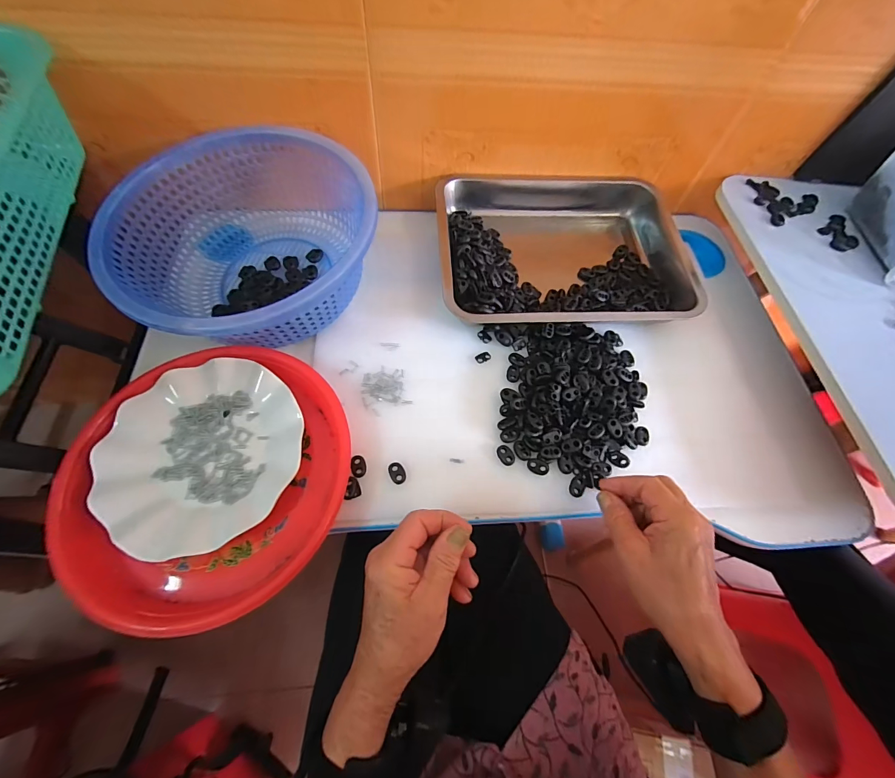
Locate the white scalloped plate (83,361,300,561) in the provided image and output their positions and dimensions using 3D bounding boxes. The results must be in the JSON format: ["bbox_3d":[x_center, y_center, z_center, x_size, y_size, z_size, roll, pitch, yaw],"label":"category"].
[{"bbox_3d":[-0.233,0.058,0.365,0.181,0.028,0.177,1,65,-3],"label":"white scalloped plate"}]

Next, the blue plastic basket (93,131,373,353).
[{"bbox_3d":[-0.221,-0.159,0.428,0.267,0.114,0.263,-32,70,-18],"label":"blue plastic basket"}]

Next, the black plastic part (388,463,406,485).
[{"bbox_3d":[-0.050,0.084,0.373,0.015,0.004,0.021,-29,70,-16],"label":"black plastic part"}]

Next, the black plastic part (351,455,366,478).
[{"bbox_3d":[-0.088,0.076,0.373,0.014,0.006,0.021,-6,66,-7],"label":"black plastic part"}]

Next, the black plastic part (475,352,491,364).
[{"bbox_3d":[0.042,-0.037,0.440,0.018,0.004,0.012,-21,68,-13],"label":"black plastic part"}]

